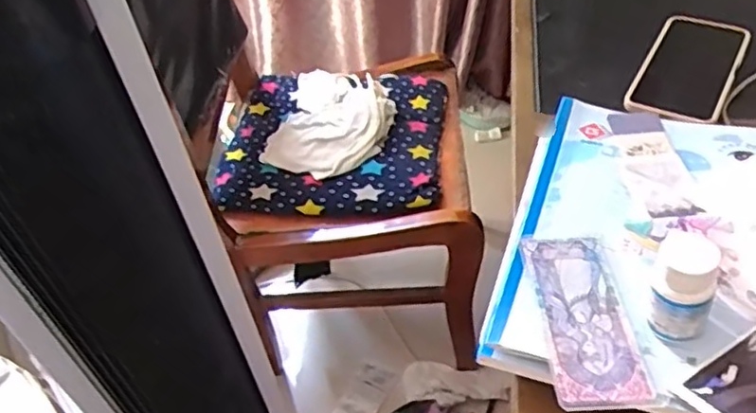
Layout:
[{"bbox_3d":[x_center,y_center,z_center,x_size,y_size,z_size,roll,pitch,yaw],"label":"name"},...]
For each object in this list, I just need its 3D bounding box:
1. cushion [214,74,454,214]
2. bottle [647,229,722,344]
[{"bbox_3d":[-0.077,-0.129,1.142,0.382,0.042,0.375,0,46,7],"label":"cushion"},{"bbox_3d":[0.175,0.049,0.374,0.034,0.063,0.033,19,51,23],"label":"bottle"}]

